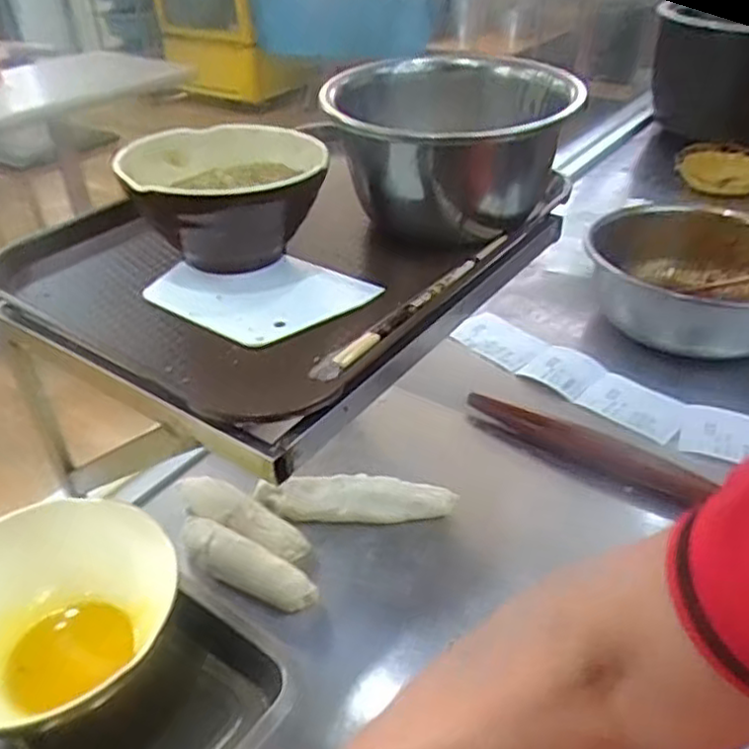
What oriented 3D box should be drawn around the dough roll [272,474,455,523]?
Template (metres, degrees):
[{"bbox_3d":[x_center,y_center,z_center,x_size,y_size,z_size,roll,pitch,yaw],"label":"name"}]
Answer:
[{"bbox_3d":[-0.008,0.114,0.657,0.162,0.029,0.035,0,36,1],"label":"dough roll"}]

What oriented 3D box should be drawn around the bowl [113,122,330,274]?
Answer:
[{"bbox_3d":[-0.102,-0.129,0.517,0.127,0.075,0.120,-1,36,1],"label":"bowl"}]

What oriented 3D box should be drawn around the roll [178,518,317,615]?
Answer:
[{"bbox_3d":[-0.110,0.161,0.597,0.132,0.025,0.038,18,40,24],"label":"roll"}]

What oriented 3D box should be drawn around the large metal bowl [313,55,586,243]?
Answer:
[{"bbox_3d":[0.061,-0.180,0.555,0.174,0.109,0.201,12,38,17],"label":"large metal bowl"}]

